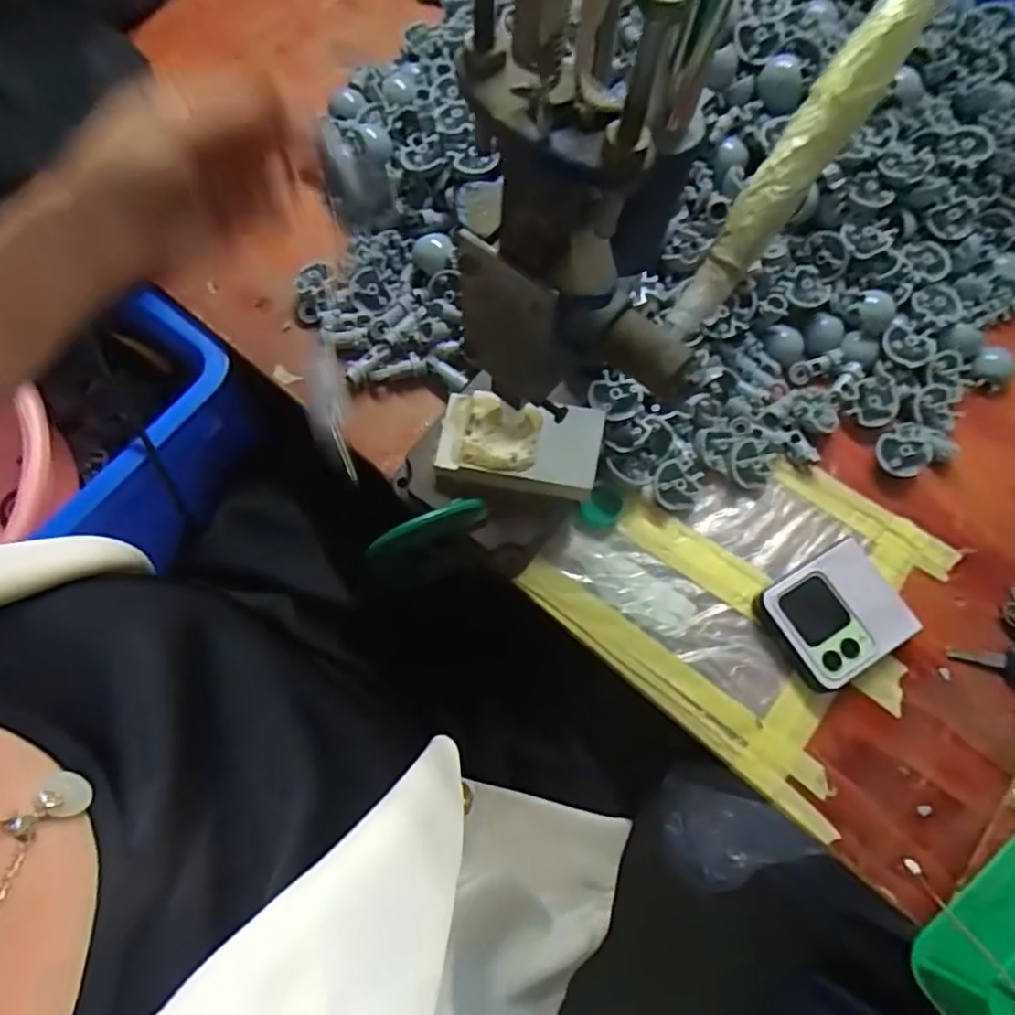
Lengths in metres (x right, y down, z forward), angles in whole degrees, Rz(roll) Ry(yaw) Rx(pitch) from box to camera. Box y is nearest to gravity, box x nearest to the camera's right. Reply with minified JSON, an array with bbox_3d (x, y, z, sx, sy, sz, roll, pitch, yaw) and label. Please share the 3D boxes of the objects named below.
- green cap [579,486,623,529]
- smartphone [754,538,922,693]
[{"bbox_3d":[0.069,0.000,0.471,0.026,0.009,0.030,39,73,12],"label":"green cap"},{"bbox_3d":[0.225,0.075,0.447,0.083,0.023,0.077,-26,73,-11],"label":"smartphone"}]

